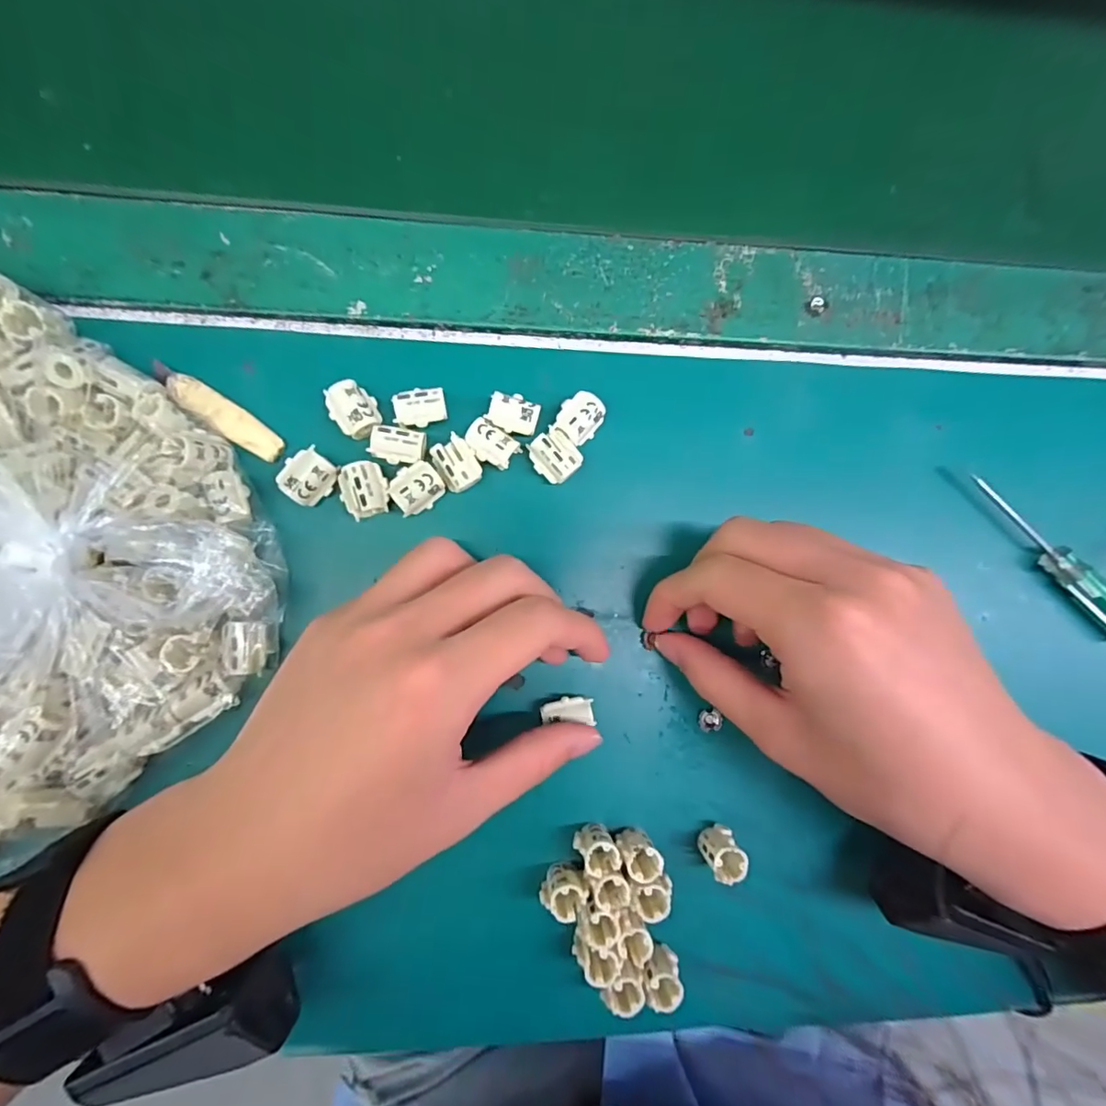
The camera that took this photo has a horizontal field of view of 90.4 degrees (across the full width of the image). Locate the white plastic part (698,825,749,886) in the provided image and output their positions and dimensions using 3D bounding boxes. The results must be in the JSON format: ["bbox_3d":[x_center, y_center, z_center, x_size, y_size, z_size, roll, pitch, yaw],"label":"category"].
[{"bbox_3d":[0.072,0.130,0.238,0.016,0.023,0.015,0,85,-5],"label":"white plastic part"}]

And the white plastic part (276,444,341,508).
[{"bbox_3d":[-0.104,-0.032,0.232,0.018,0.008,0.022,34,83,-1],"label":"white plastic part"}]

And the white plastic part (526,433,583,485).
[{"bbox_3d":[0.001,-0.043,0.243,0.022,0.008,0.018,41,81,1],"label":"white plastic part"}]

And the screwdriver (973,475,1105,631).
[{"bbox_3d":[0.244,0.004,0.264,0.012,0.011,0.102,-44,90,-7],"label":"screwdriver"}]

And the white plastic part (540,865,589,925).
[{"bbox_3d":[0.004,0.141,0.229,0.018,0.019,0.015,16,83,-4],"label":"white plastic part"}]

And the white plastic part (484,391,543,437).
[{"bbox_3d":[-0.017,-0.061,0.245,0.022,0.013,0.016,17,83,-3],"label":"white plastic part"}]

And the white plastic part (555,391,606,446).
[{"bbox_3d":[0.012,-0.061,0.249,0.019,0.014,0.021,43,83,0],"label":"white plastic part"}]

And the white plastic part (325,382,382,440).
[{"bbox_3d":[-0.086,-0.062,0.236,0.018,0.011,0.022,-29,88,-7],"label":"white plastic part"}]

